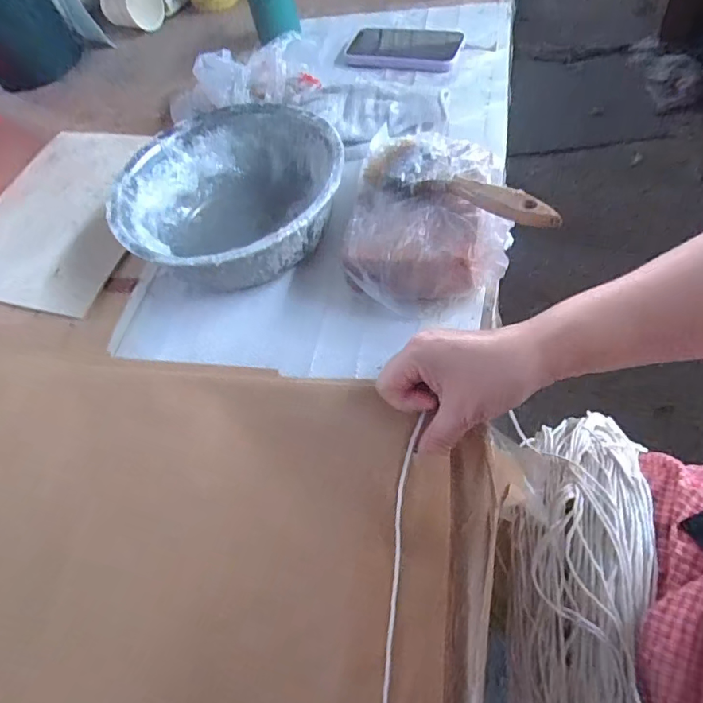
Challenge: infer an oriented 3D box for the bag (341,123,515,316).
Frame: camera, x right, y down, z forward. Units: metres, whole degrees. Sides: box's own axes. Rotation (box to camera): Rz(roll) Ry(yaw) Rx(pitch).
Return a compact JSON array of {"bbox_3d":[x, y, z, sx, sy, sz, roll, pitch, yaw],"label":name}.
[{"bbox_3d":[0.069,-0.123,0.434,0.134,0.074,0.173,5,59,10],"label":"bag"}]

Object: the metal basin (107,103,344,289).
[{"bbox_3d":[-0.115,-0.145,0.480,0.208,0.082,0.216,-5,58,8],"label":"metal basin"}]

